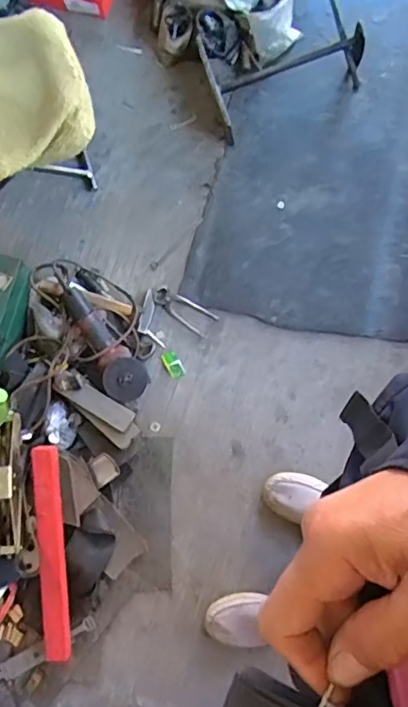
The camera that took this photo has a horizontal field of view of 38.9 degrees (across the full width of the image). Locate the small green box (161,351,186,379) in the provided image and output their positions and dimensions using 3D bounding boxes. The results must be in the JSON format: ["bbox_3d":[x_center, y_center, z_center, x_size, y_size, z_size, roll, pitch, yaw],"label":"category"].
[{"bbox_3d":[-0.072,0.027,1.350,0.034,0.013,0.063,-32,79,-6],"label":"small green box"}]

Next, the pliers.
[{"bbox_3d":[-0.048,-0.104,1.386,0.155,0.023,0.060,31,80,7],"label":"pliers"}]

